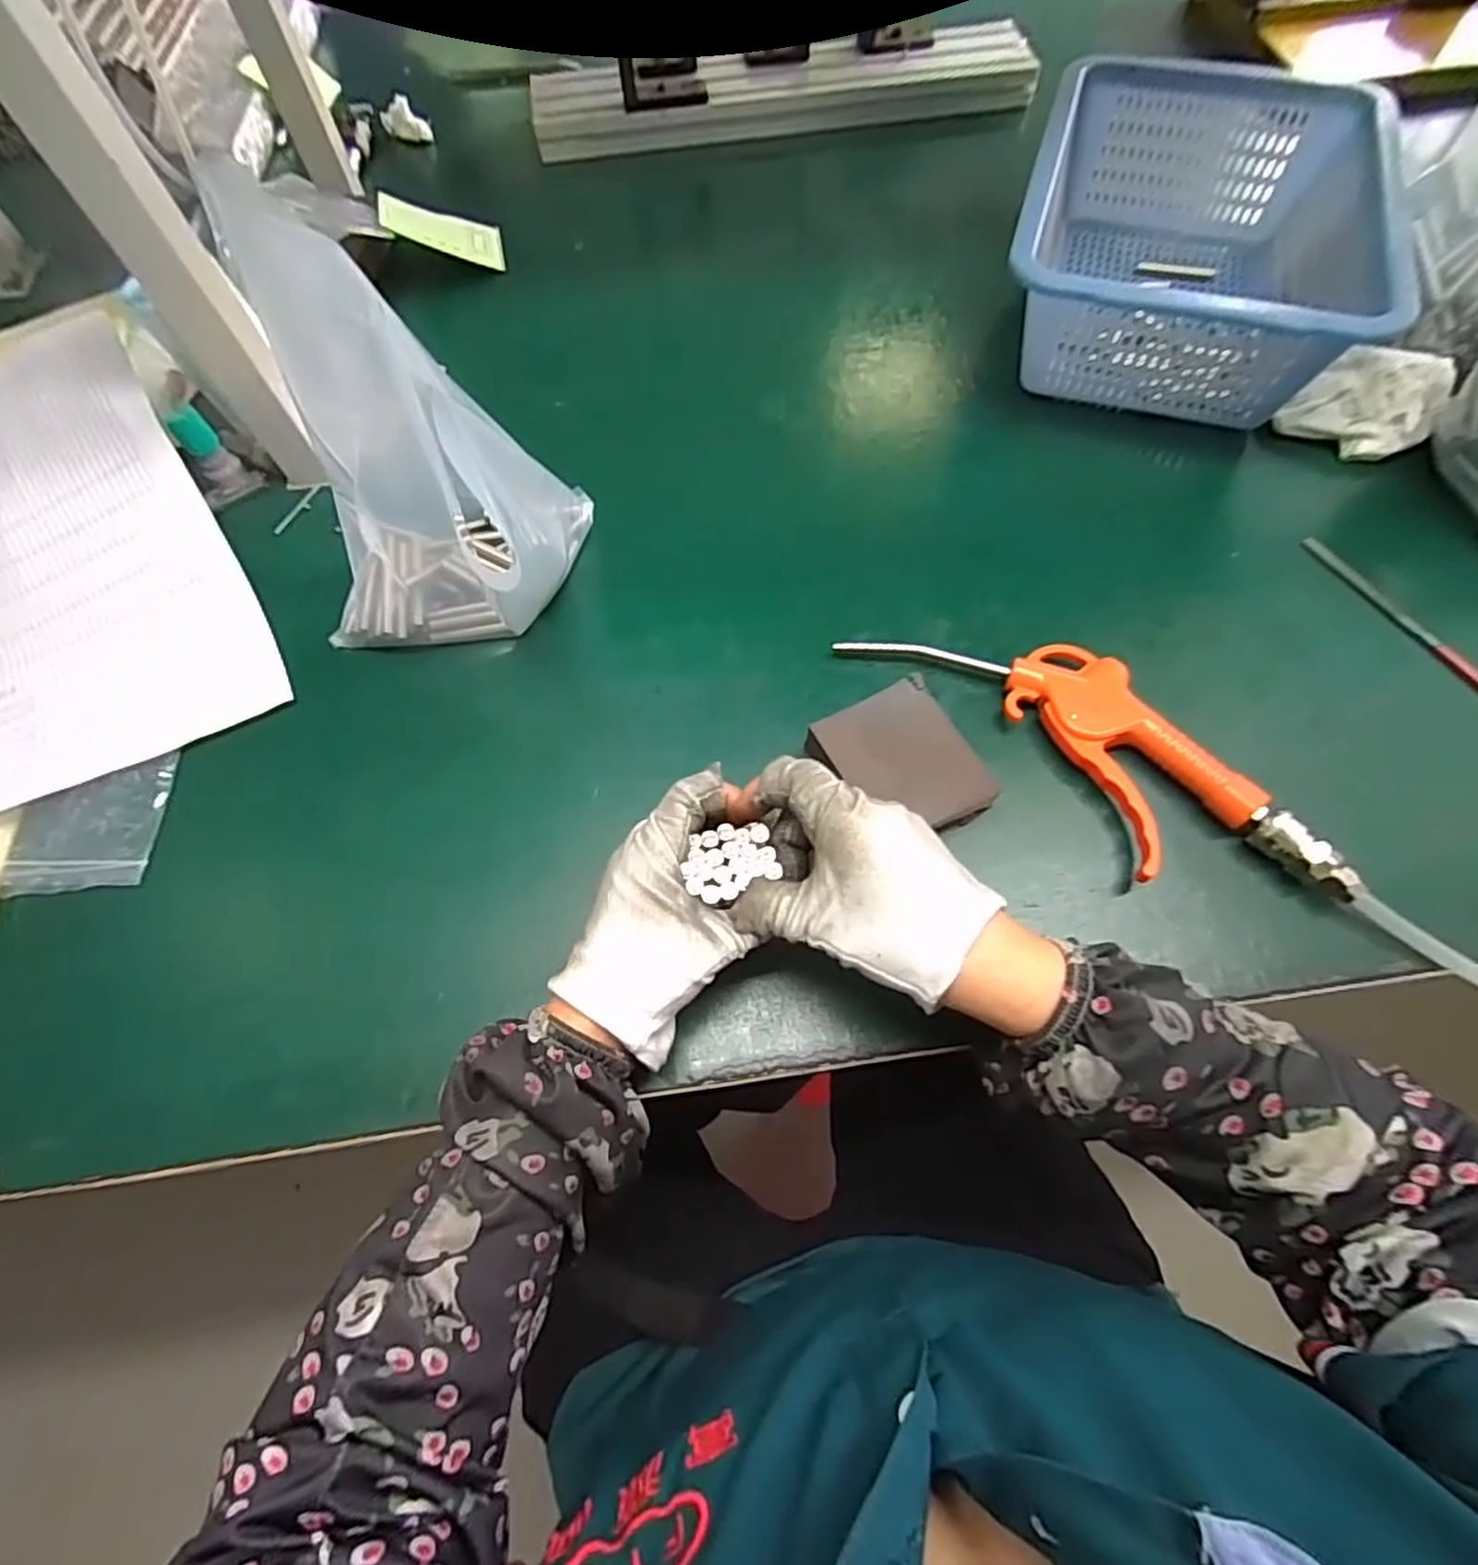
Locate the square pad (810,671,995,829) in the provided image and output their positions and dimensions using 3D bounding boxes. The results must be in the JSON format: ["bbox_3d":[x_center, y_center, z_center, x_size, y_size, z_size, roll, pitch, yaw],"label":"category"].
[{"bbox_3d":[0.086,-0.007,0.379,0.070,0.027,0.080,-25,67,-10],"label":"square pad"}]

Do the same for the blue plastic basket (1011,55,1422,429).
[{"bbox_3d":[0.316,-0.383,0.509,0.218,0.102,0.290,16,67,9],"label":"blue plastic basket"}]

